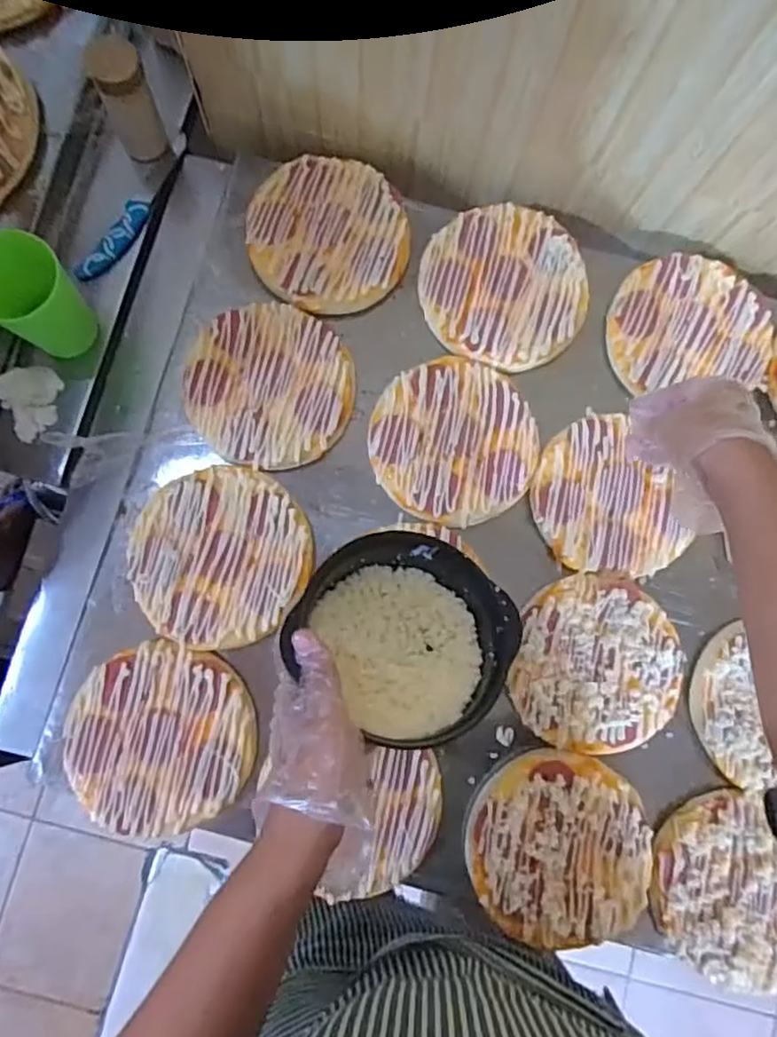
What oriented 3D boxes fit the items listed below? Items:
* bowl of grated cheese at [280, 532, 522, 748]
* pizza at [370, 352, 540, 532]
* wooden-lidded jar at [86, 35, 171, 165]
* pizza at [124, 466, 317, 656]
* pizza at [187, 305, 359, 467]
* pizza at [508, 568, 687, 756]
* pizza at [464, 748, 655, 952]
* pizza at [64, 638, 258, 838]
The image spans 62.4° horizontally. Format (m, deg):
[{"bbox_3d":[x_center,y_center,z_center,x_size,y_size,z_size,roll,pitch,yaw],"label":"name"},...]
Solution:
[{"bbox_3d":[0.012,0.079,0.455,0.141,0.073,0.131,0,82,-2],"label":"bowl of grated cheese"},{"bbox_3d":[0.059,-0.069,0.575,0.142,0.014,0.148,0,82,-2],"label":"pizza"},{"bbox_3d":[-0.240,-0.386,0.605,0.043,0.109,0.047,0,83,-3],"label":"wooden-lidded jar"},{"bbox_3d":[-0.143,0.031,0.548,0.147,0.008,0.150,0,82,-2],"label":"pizza"},{"bbox_3d":[-0.104,-0.118,0.566,0.141,0.006,0.146,-3,82,-3],"label":"pizza"},{"bbox_3d":[0.181,0.123,0.551,0.140,0.011,0.146,13,82,-1],"label":"pizza"},{"bbox_3d":[0.142,0.270,0.524,0.150,0.007,0.142,0,82,-2],"label":"pizza"},{"bbox_3d":[-0.185,0.178,0.524,0.146,0.012,0.144,0,82,-2],"label":"pizza"}]

